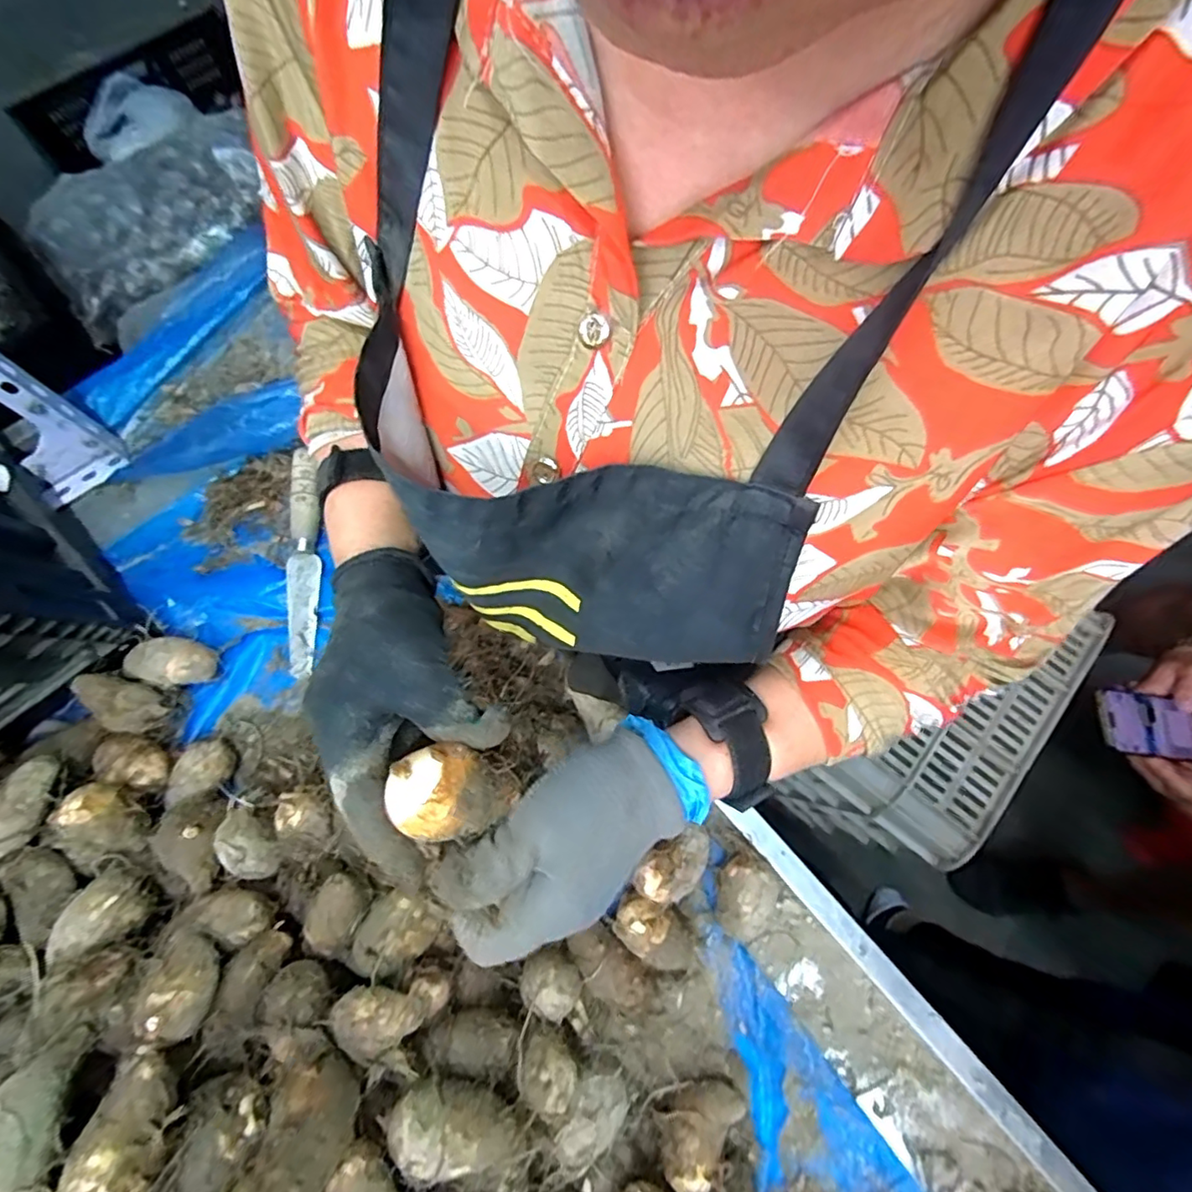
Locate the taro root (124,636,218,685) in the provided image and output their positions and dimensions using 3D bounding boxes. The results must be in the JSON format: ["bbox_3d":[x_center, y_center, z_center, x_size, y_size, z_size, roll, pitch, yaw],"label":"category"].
[{"bbox_3d":[-0.340,0.052,0.467,0.067,0.026,0.035,2,76,1],"label":"taro root"}]

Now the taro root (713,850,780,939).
[{"bbox_3d":[0.106,0.220,0.433,0.040,0.040,0.053,30,79,8],"label":"taro root"}]

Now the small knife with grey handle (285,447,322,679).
[{"bbox_3d":[-0.254,-0.031,0.502,0.025,0.022,0.193,-5,76,0],"label":"small knife with grey handle"}]

